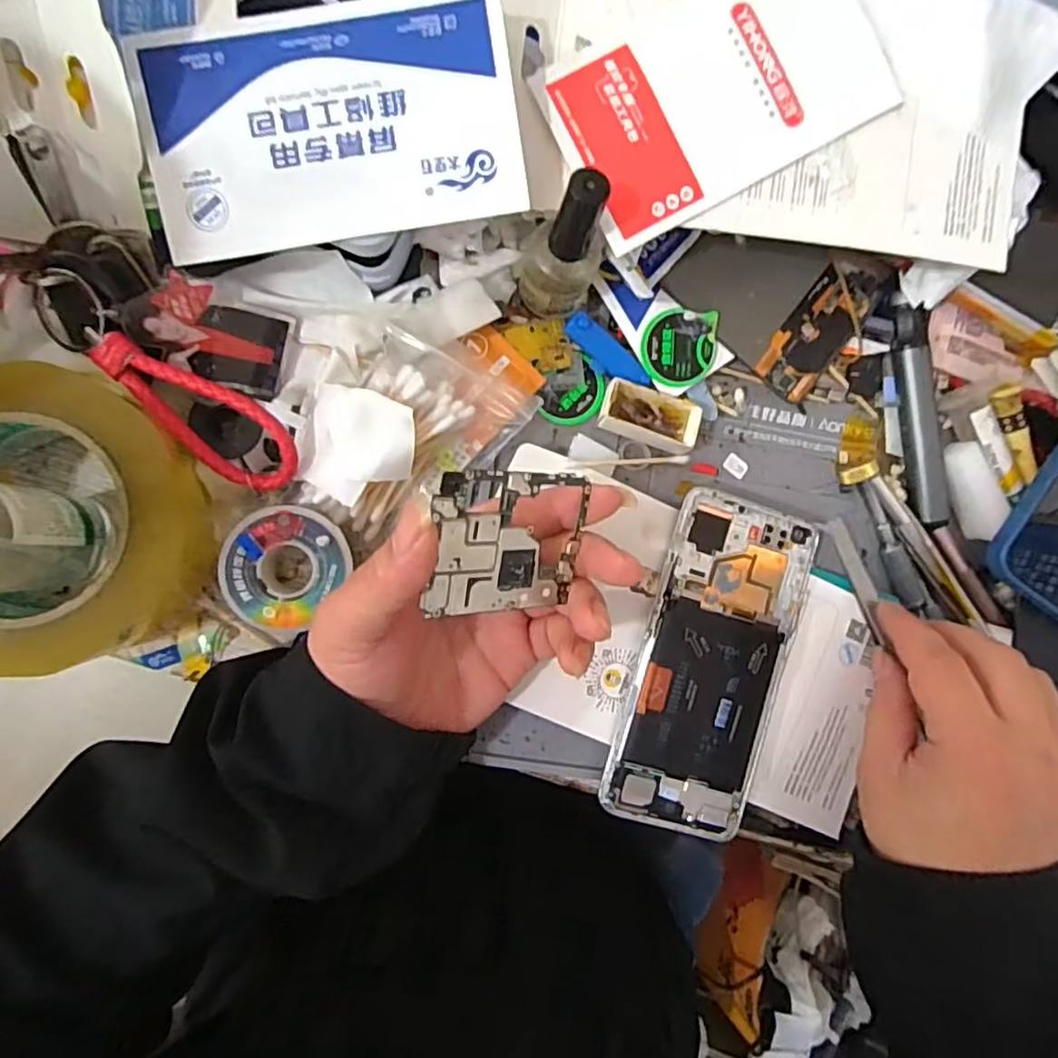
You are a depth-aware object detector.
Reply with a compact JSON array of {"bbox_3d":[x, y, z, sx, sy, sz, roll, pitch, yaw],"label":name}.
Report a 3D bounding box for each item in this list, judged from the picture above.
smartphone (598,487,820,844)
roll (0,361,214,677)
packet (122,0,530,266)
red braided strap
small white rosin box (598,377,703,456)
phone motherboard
[{"bbox_3d":[0.092,0.067,0.313,0.074,0.008,0.163,18,85,-9],"label":"smartphone"},{"bbox_3d":[-0.194,-0.004,0.256,0.107,0.061,0.114,0,89,-9],"label":"roll"},{"bbox_3d":[-0.076,-0.155,0.244,0.140,0.004,0.080,-8,101,1],"label":"packet"},{"bbox_3d":[-0.139,-0.047,0.266,0.085,0.022,0.032,31,84,-7],"label":"red braided strap"},{"bbox_3d":[0.060,-0.056,0.316,0.048,0.016,0.025,20,86,-8],"label":"small white rosin box"},{"bbox_3d":[-0.006,0.004,0.231,0.062,0.004,0.050,-2,106,-36],"label":"phone motherboard"}]

